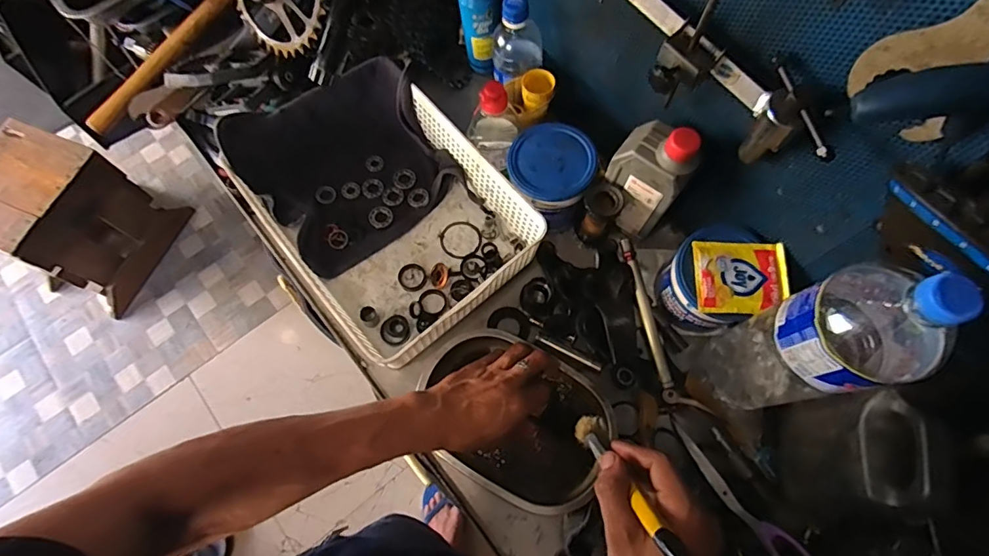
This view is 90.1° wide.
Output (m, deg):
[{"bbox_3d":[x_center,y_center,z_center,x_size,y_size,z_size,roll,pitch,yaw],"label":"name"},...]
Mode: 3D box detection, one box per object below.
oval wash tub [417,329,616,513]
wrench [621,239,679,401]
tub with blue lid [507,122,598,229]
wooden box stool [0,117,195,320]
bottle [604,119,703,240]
[{"bbox_3d":[0.020,0.155,0.551,0.211,0.047,0.154,29,72,10],"label":"oval wash tub"},{"bbox_3d":[0.182,0.046,0.581,0.016,0.016,0.195,-10,70,-4],"label":"wrench"},{"bbox_3d":[0.068,-0.122,0.611,0.099,0.091,0.102,0,70,0],"label":"tub with blue lid"},{"bbox_3d":[-1.153,-0.165,1.367,0.261,0.408,0.358,27,72,9],"label":"wooden box stool"},{"bbox_3d":[0.170,-0.111,0.552,0.077,0.173,0.047,40,74,13],"label":"bottle"}]

